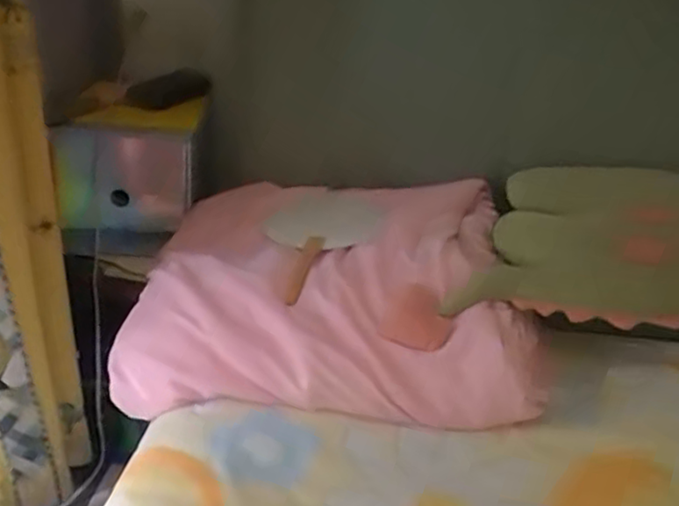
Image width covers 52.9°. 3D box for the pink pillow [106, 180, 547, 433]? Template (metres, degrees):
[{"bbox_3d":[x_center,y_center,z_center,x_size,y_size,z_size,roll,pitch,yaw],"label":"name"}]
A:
[{"bbox_3d":[-0.017,0.043,0.973,0.534,0.142,0.437,2,25,2],"label":"pink pillow"}]

